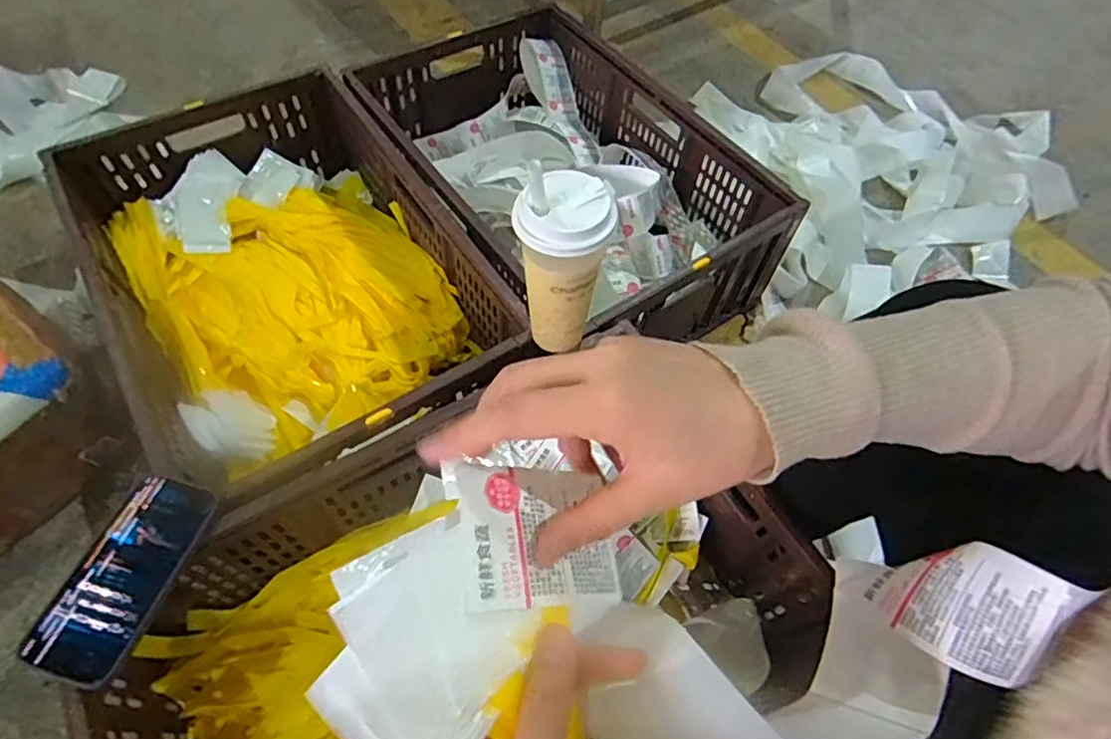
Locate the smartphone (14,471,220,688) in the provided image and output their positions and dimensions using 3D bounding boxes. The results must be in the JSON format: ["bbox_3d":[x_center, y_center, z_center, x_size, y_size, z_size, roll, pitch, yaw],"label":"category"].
[{"bbox_3d":[-0.362,0.169,0.503,0.081,0.013,0.161,14,59,6],"label":"smartphone"}]

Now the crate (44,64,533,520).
[{"bbox_3d":[-0.348,-0.106,0.817,0.386,0.230,0.621,-29,64,-19],"label":"crate"}]

